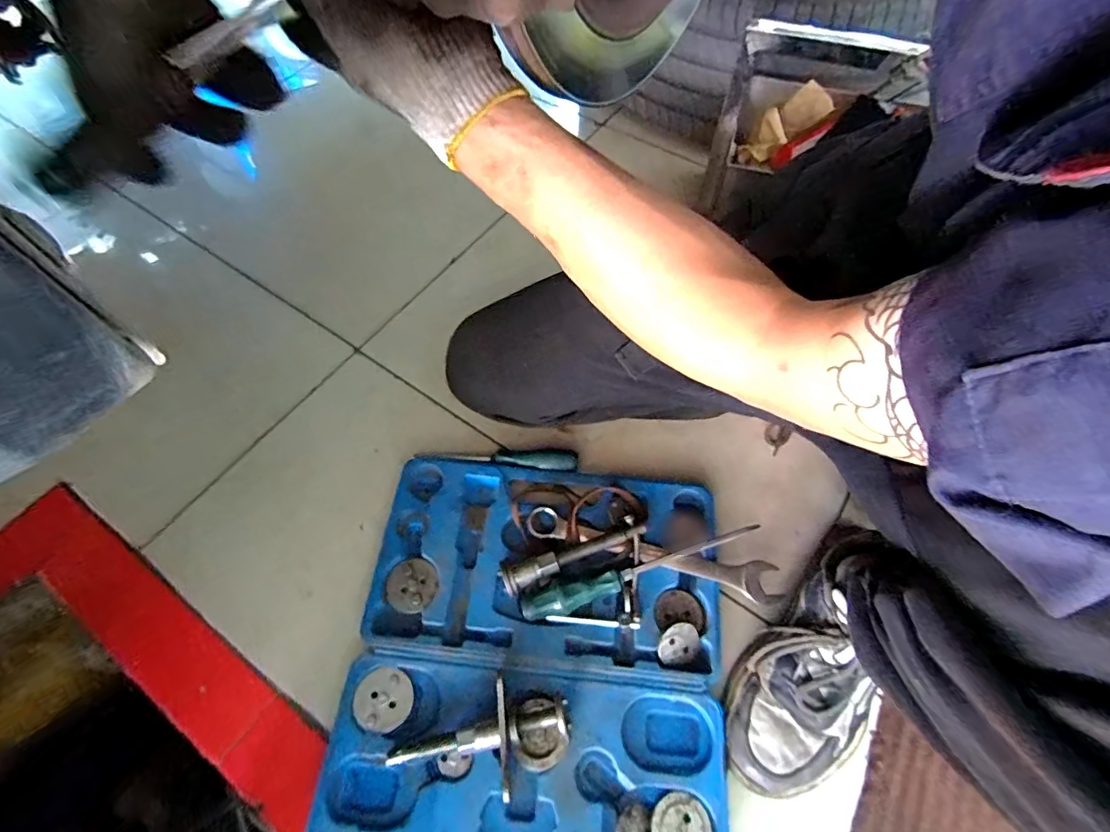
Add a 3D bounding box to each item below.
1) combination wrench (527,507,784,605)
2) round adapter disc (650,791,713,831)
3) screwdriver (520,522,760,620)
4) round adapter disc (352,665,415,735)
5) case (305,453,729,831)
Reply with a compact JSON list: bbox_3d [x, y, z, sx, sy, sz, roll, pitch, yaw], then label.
[{"bbox_3d":[0.097,0.141,0.522,0.255,0.020,0.041,13,61,8],"label":"combination wrench"},{"bbox_3d":[0.106,0.344,0.422,0.050,0.008,0.048,-18,61,-9],"label":"round adapter disc"},{"bbox_3d":[0.086,0.153,0.507,0.246,0.029,0.028,-17,61,-8],"label":"screwdriver"},{"bbox_3d":[-0.157,0.259,0.466,0.052,0.005,0.052,-1,59,1],"label":"round adapter disc"},{"bbox_3d":[-0.020,0.234,0.475,0.346,0.039,0.415,5,60,4],"label":"case"}]

